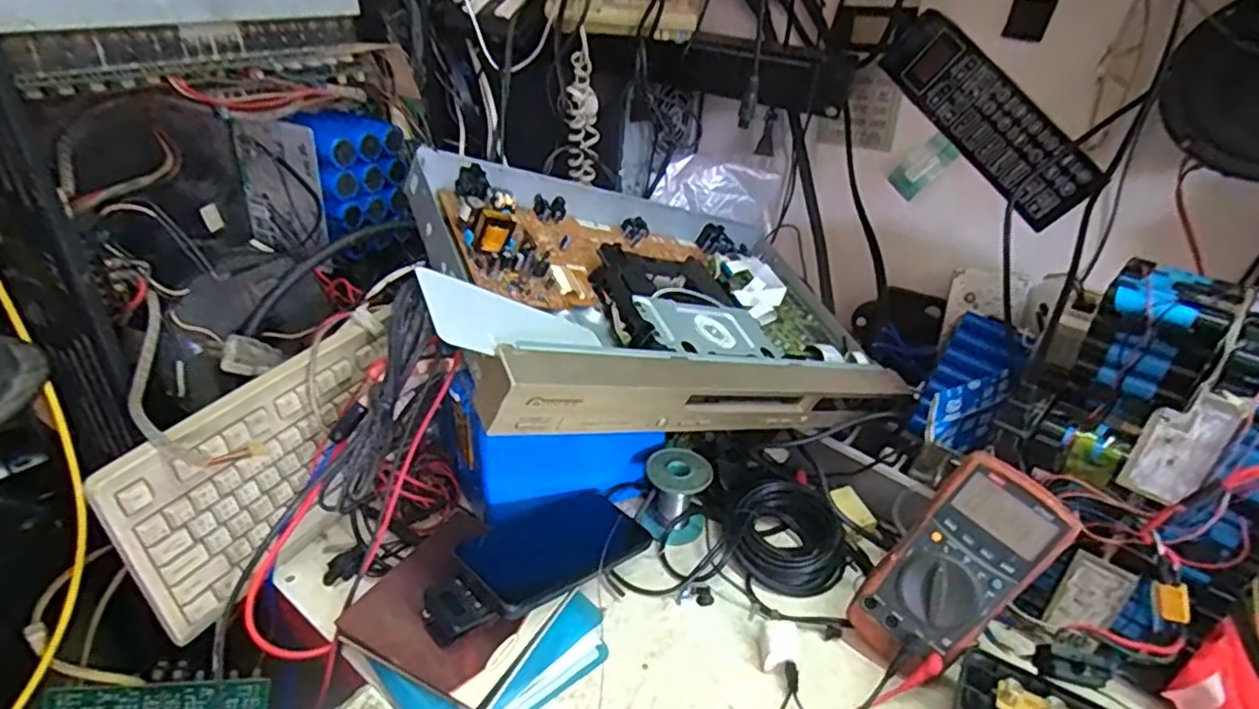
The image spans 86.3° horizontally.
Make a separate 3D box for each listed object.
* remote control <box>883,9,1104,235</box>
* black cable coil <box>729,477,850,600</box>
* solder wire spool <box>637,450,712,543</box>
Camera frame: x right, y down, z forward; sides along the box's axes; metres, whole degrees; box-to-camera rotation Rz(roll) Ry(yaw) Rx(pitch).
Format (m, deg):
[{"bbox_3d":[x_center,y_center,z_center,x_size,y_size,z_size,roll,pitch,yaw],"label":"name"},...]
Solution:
[{"bbox_3d":[0.345,-0.226,0.647,0.228,0.071,0.011,51,44,8],"label":"remote control"},{"bbox_3d":[0.148,0.162,0.600,0.092,0.049,0.089,3,30,-2],"label":"black cable coil"},{"bbox_3d":[0.044,0.133,0.626,0.058,0.072,0.053,3,30,-2],"label":"solder wire spool"}]

